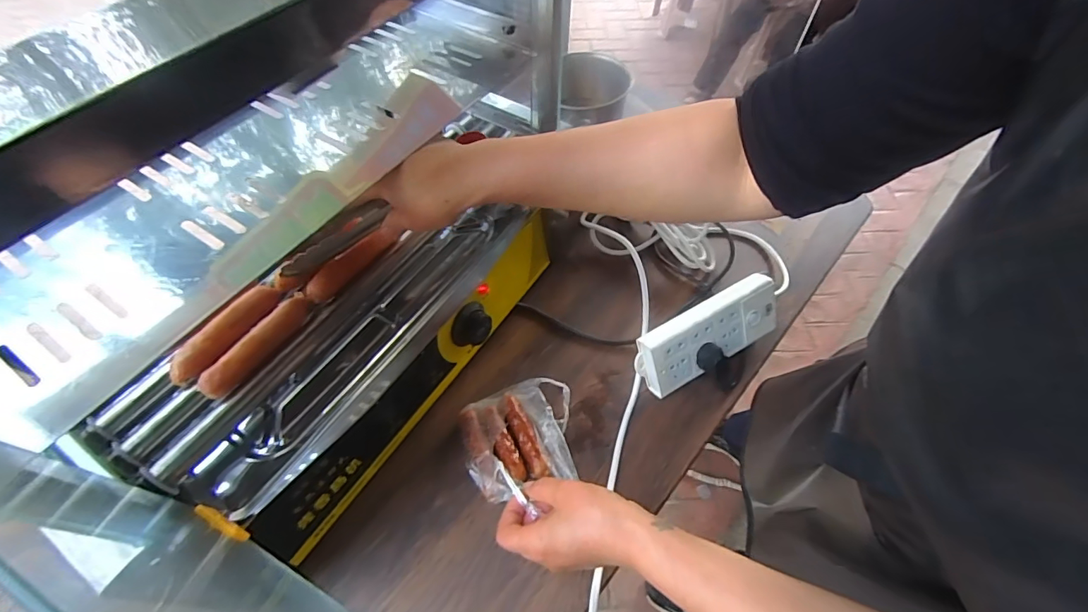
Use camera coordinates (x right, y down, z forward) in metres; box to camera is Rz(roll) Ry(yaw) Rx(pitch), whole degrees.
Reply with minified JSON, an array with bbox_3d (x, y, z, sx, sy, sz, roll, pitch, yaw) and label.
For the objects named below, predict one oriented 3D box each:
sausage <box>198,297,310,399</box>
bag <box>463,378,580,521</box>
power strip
[{"bbox_3d":[-0.246,0.033,0.410,0.017,0.019,0.106,31,61,17],"label":"sausage"},{"bbox_3d":[-0.024,0.135,0.521,0.127,0.093,0.127,-10,58,-8],"label":"bag"},{"bbox_3d":[0.205,0.033,0.589,0.192,0.083,0.031,-28,20,-12],"label":"power strip"}]

